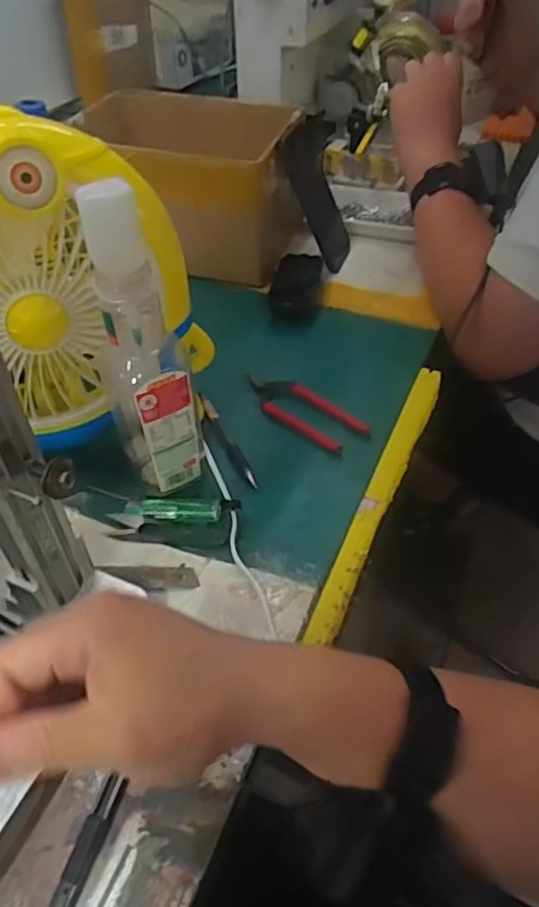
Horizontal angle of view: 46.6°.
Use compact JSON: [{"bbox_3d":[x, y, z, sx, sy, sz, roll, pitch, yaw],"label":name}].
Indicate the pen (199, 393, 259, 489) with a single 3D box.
[{"bbox_3d":[-0.038,-0.013,0.562,0.013,0.008,0.120,-18,48,-16],"label":"pen"}]

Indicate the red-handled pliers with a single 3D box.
[{"bbox_3d":[0.028,-0.043,0.592,0.048,0.020,0.141,-30,52,-25],"label":"red-handled pliers"}]

